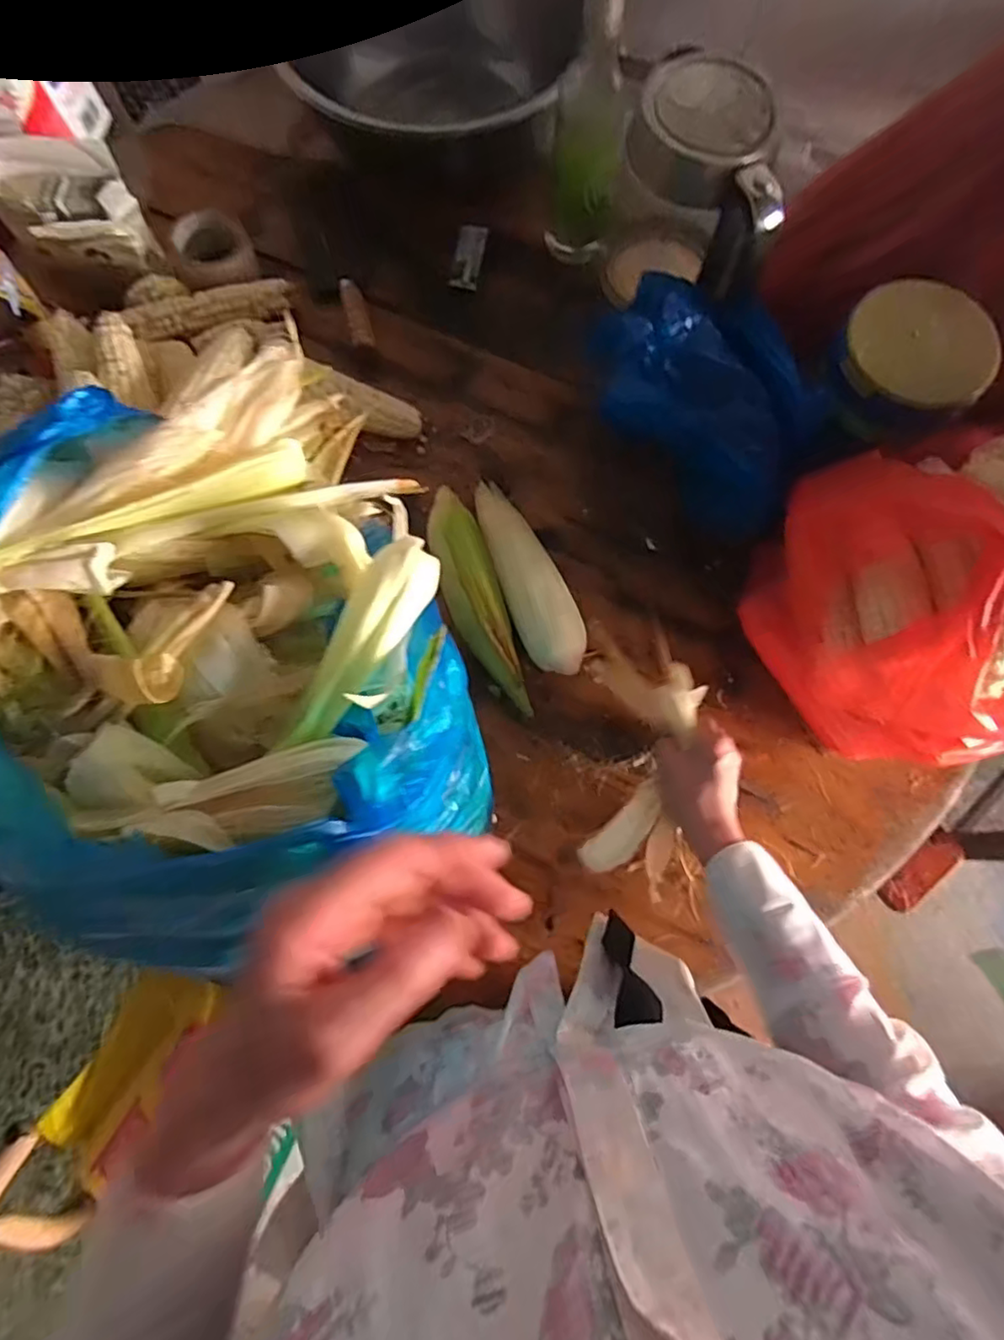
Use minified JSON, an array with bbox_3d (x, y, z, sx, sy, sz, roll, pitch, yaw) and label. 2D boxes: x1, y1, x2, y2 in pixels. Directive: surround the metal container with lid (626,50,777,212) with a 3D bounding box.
[{"bbox_3d":[0.185,-0.492,0.587,0.118,0.062,0.104,34,77,8],"label":"metal container with lid"}]

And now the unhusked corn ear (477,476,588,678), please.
[{"bbox_3d":[0.024,-0.095,0.655,0.059,0.050,0.217,-21,76,-6],"label":"unhusked corn ear"}]

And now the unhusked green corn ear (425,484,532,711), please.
[{"bbox_3d":[-0.026,-0.066,0.645,0.052,0.059,0.230,-16,76,-5],"label":"unhusked green corn ear"}]

